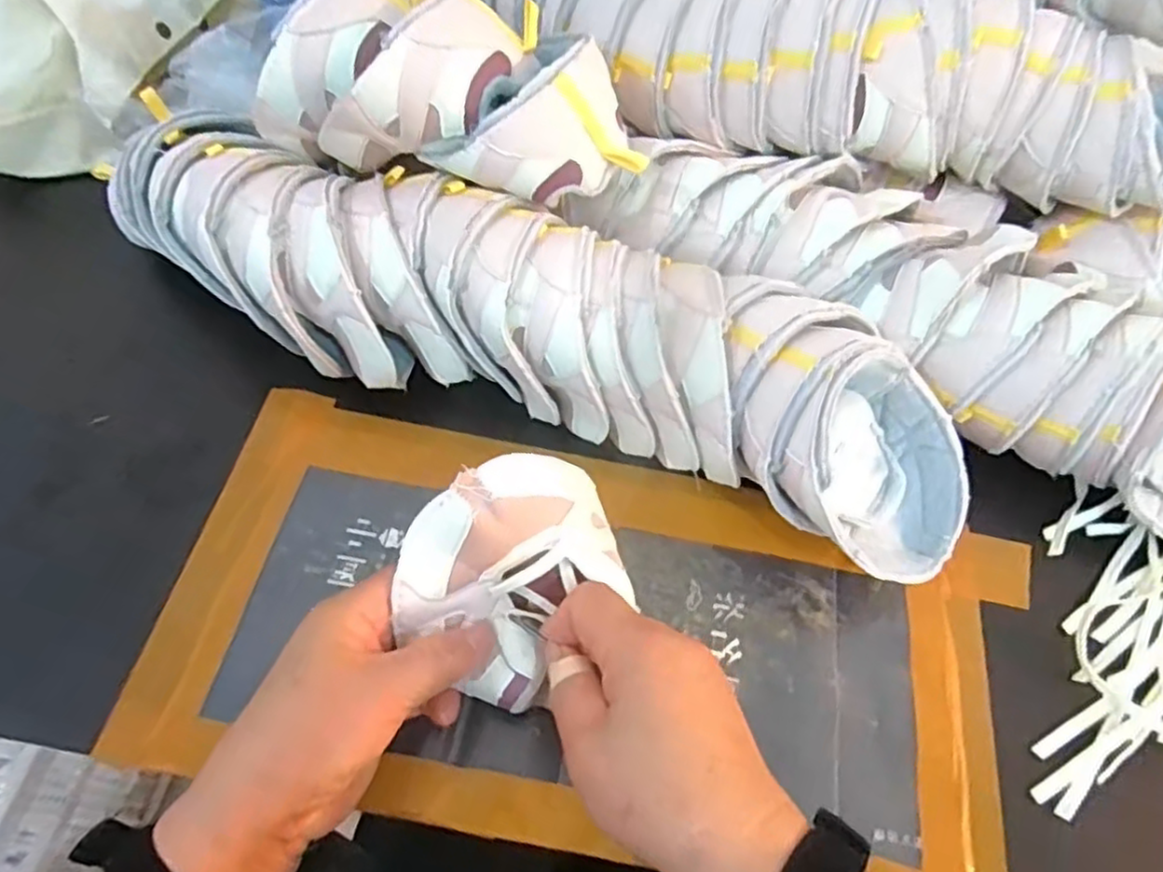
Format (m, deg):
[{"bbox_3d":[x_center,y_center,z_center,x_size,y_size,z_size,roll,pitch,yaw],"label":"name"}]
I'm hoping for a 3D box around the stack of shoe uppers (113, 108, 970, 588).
[{"bbox_3d":[-0.040,-0.062,0.415,0.537,0.107,0.112,22,60,9],"label":"stack of shoe uppers"}]

